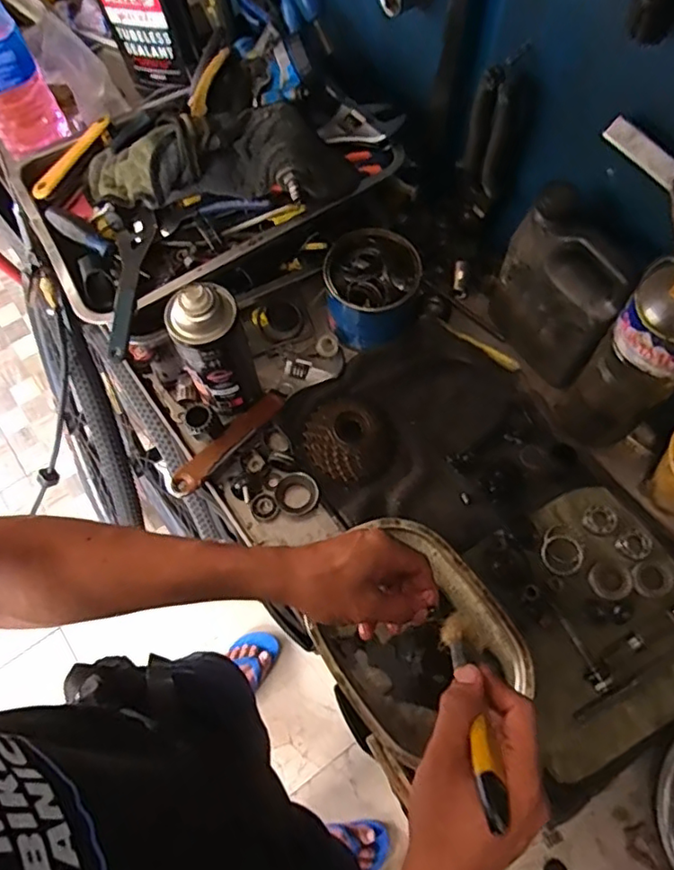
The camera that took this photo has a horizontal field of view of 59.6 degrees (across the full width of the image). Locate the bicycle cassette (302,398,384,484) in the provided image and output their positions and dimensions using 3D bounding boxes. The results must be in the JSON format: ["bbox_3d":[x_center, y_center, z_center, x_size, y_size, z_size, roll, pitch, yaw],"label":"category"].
[{"bbox_3d":[0.007,0.002,0.617,0.079,0.034,0.085,0,67,1],"label":"bicycle cassette"}]

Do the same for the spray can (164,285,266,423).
[{"bbox_3d":[-0.116,-0.078,0.572,0.062,0.186,0.052,-23,69,-9],"label":"spray can"}]

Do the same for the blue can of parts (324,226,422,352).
[{"bbox_3d":[0.041,-0.160,0.650,0.105,0.090,0.096,-7,67,-2],"label":"blue can of parts"}]

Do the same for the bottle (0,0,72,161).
[{"bbox_3d":[-0.388,-0.417,0.683,0.082,0.167,0.063,-30,70,-11],"label":"bottle"}]

